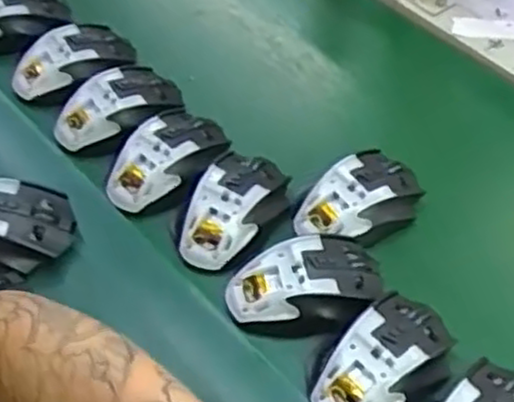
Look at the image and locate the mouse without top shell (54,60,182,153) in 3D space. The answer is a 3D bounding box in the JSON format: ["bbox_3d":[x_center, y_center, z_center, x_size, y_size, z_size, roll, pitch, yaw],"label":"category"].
[{"bbox_3d":[-0.125,-0.084,0.683,0.077,0.030,0.114,37,59,24],"label":"mouse without top shell"}]

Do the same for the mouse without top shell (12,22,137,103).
[{"bbox_3d":[-0.177,-0.134,0.721,0.082,0.032,0.114,38,59,25],"label":"mouse without top shell"}]

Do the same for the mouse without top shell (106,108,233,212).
[{"bbox_3d":[-0.079,-0.039,0.645,0.114,0.030,0.066,-36,61,-27],"label":"mouse without top shell"}]

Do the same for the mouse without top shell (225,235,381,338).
[{"bbox_3d":[0.037,0.065,0.568,0.114,0.039,0.071,-8,52,-9],"label":"mouse without top shell"}]

